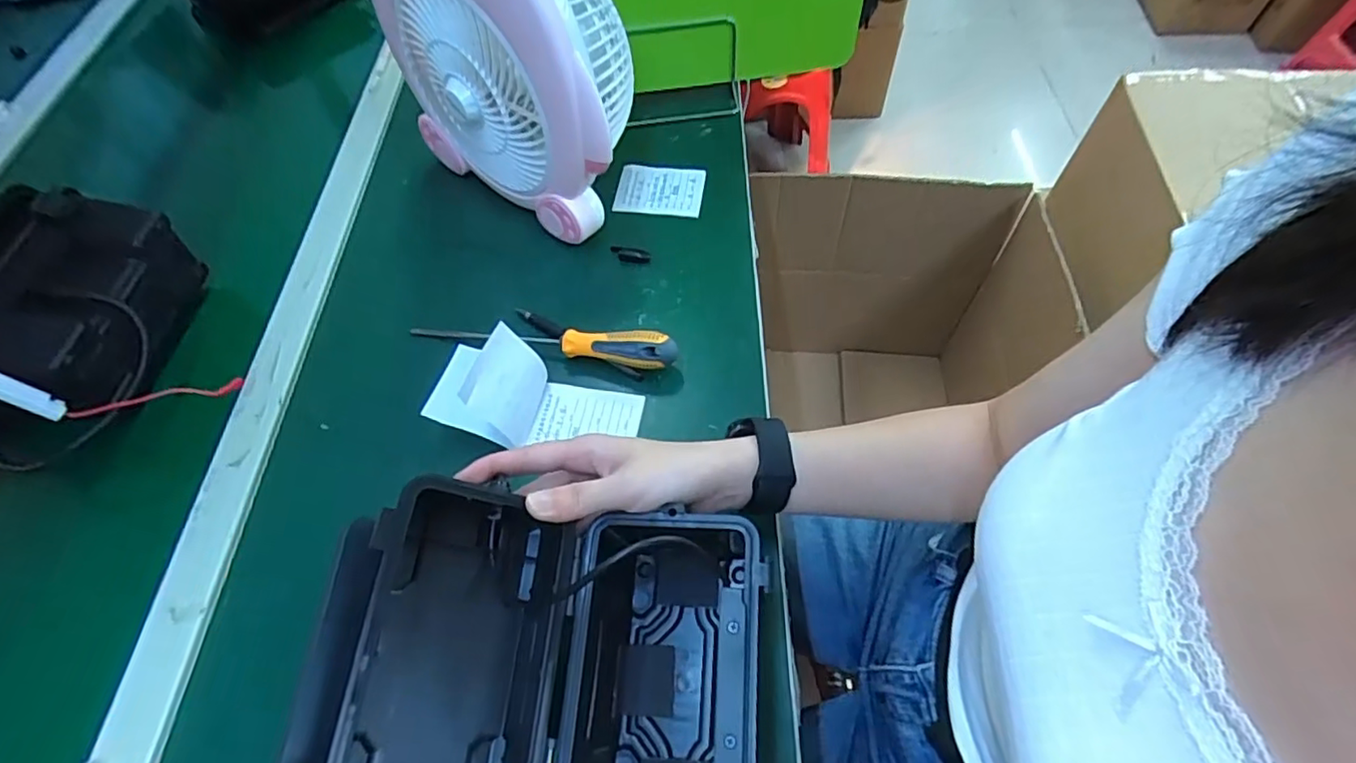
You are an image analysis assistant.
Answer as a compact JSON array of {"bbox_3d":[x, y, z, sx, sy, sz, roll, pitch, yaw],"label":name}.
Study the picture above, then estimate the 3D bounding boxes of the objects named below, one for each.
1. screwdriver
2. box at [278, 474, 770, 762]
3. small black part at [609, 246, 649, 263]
[{"bbox_3d":[-0.116,-0.035,0.527,0.232,0.029,0.029,5,60,12],"label":"screwdriver"},{"bbox_3d":[-0.066,0.162,0.335,0.213,0.133,0.173,1,60,4],"label":"box"},{"bbox_3d":[-0.045,-0.120,0.585,0.038,0.004,0.016,8,60,7],"label":"small black part"}]

